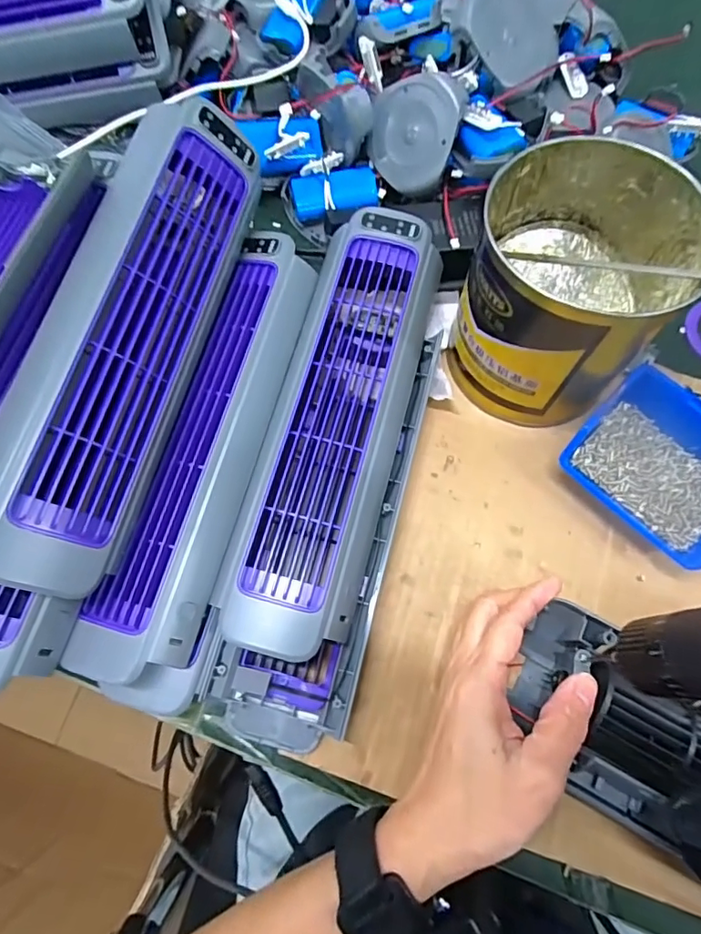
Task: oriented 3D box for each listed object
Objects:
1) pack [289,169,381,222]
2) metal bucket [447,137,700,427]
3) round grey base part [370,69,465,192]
[{"bbox_3d":[-0.011,-0.218,0.410,0.070,0.019,0.039,-9,73,-3],"label":"pack"},{"bbox_3d":[0.131,-0.108,0.329,0.123,0.120,0.124,0,73,0],"label":"metal bucket"},{"bbox_3d":[0.050,-0.255,0.395,0.067,0.078,0.020,21,34,19],"label":"round grey base part"}]

